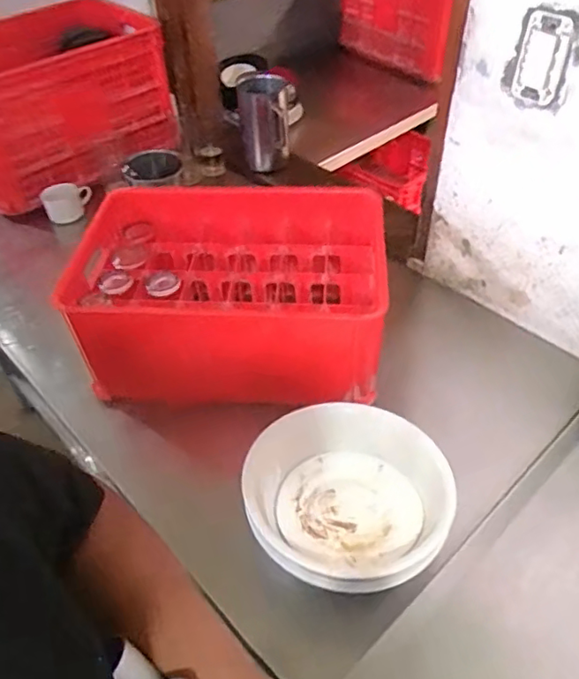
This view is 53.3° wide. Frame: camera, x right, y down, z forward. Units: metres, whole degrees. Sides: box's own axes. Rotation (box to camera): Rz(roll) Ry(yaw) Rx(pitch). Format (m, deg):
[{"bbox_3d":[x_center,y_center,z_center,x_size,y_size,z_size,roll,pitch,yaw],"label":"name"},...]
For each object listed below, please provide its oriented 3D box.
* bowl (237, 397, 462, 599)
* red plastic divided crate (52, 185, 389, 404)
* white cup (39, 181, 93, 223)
[{"bbox_3d":[0.069,0.209,0.759,0.260,0.092,0.234,32,54,29],"label":"bowl"},{"bbox_3d":[-0.096,-0.081,1.021,0.515,0.232,0.344,1,45,3],"label":"red plastic divided crate"},{"bbox_3d":[-0.541,-0.337,1.411,0.114,0.069,0.077,-17,47,-15],"label":"white cup"}]

